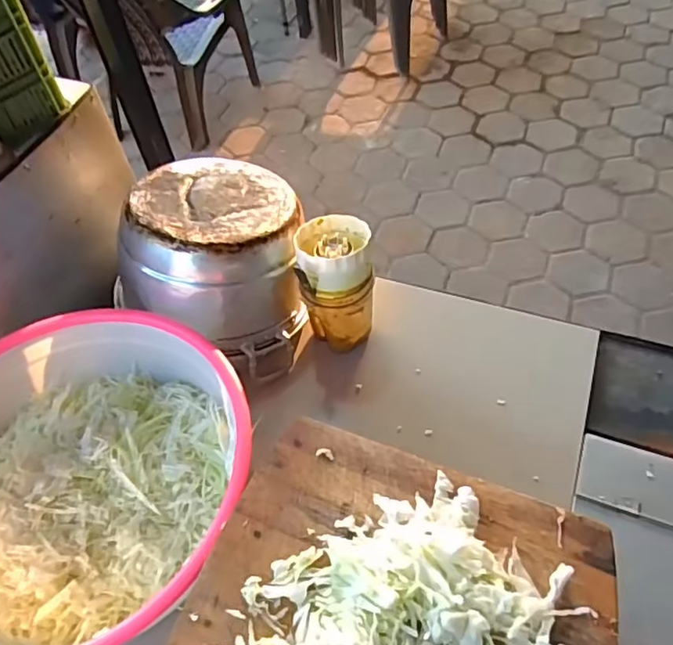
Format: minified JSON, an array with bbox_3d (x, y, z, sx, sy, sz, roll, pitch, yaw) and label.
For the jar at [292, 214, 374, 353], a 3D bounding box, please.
[{"bbox_3d":[0.000,-0.047,0.701,0.080,0.153,0.095,-8,53,0],"label":"jar"}]

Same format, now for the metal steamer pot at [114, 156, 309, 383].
[{"bbox_3d":[-0.134,-0.084,0.722,0.206,0.183,0.209,-3,53,4],"label":"metal steamer pot"}]

